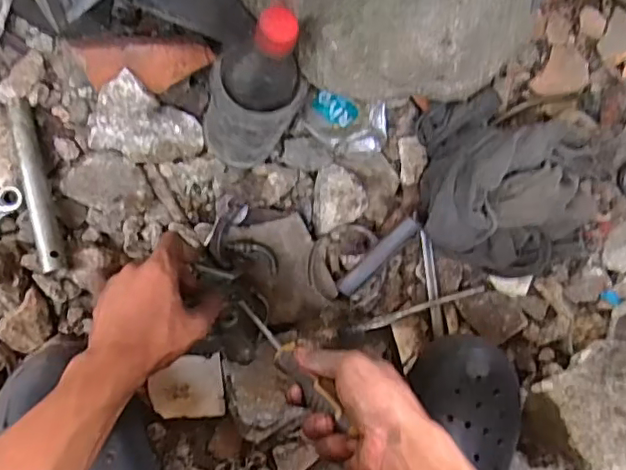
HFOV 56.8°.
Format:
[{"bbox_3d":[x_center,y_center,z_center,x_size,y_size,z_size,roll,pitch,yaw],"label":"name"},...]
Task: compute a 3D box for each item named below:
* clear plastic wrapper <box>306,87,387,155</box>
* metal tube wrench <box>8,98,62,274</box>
[{"bbox_3d":[0.035,-0.115,0.596,0.085,0.022,0.054,9,87,-8],"label":"clear plastic wrapper"},{"bbox_3d":[-0.260,-0.047,0.546,0.022,0.024,0.174,-15,76,-8],"label":"metal tube wrench"}]

